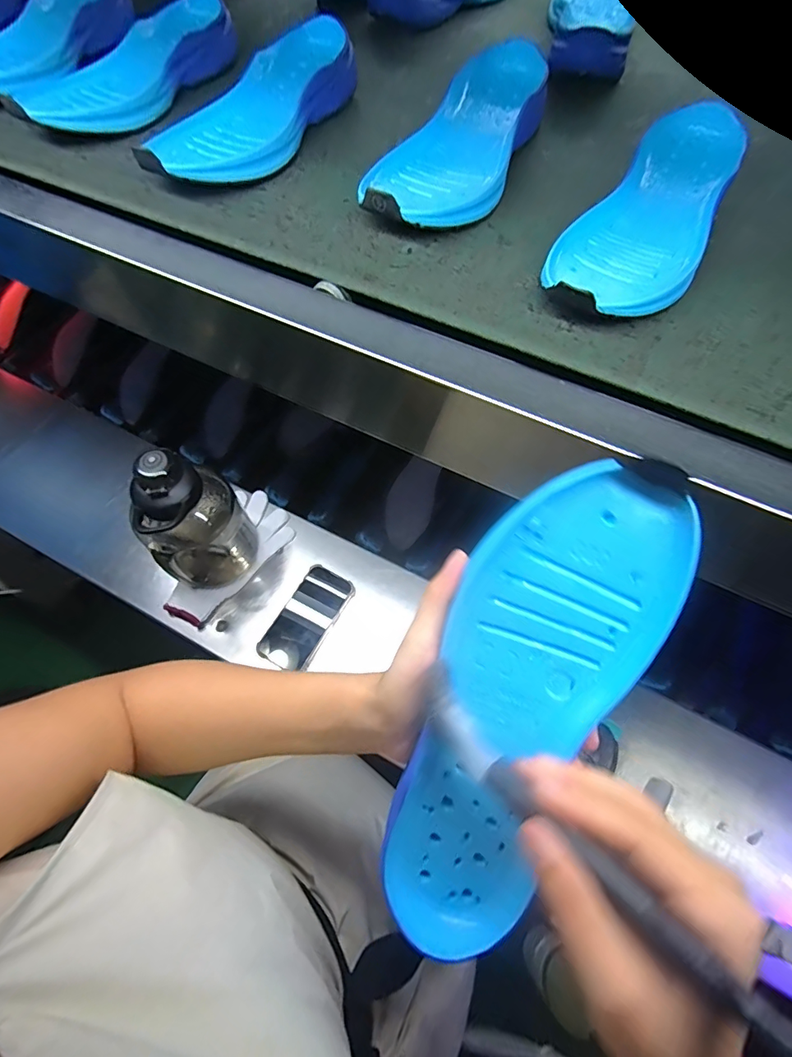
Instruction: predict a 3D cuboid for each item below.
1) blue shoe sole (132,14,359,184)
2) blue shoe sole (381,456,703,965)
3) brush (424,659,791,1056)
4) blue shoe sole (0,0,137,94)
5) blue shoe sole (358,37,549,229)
[{"bbox_3d":[-0.130,-0.401,0.446,0.101,0.044,0.268,24,67,12],"label":"blue shoe sole"},{"bbox_3d":[0.061,0.088,0.236,0.093,0.027,0.255,24,97,11],"label":"blue shoe sole"},{"bbox_3d":[0.073,0.122,0.180,0.020,0.023,0.165,-41,47,-19],"label":"brush"},{"bbox_3d":[-0.380,-0.519,0.490,0.104,0.043,0.249,24,67,12],"label":"blue shoe sole"},{"bbox_3d":[0.064,-0.344,0.416,0.095,0.051,0.265,25,66,12],"label":"blue shoe sole"}]

